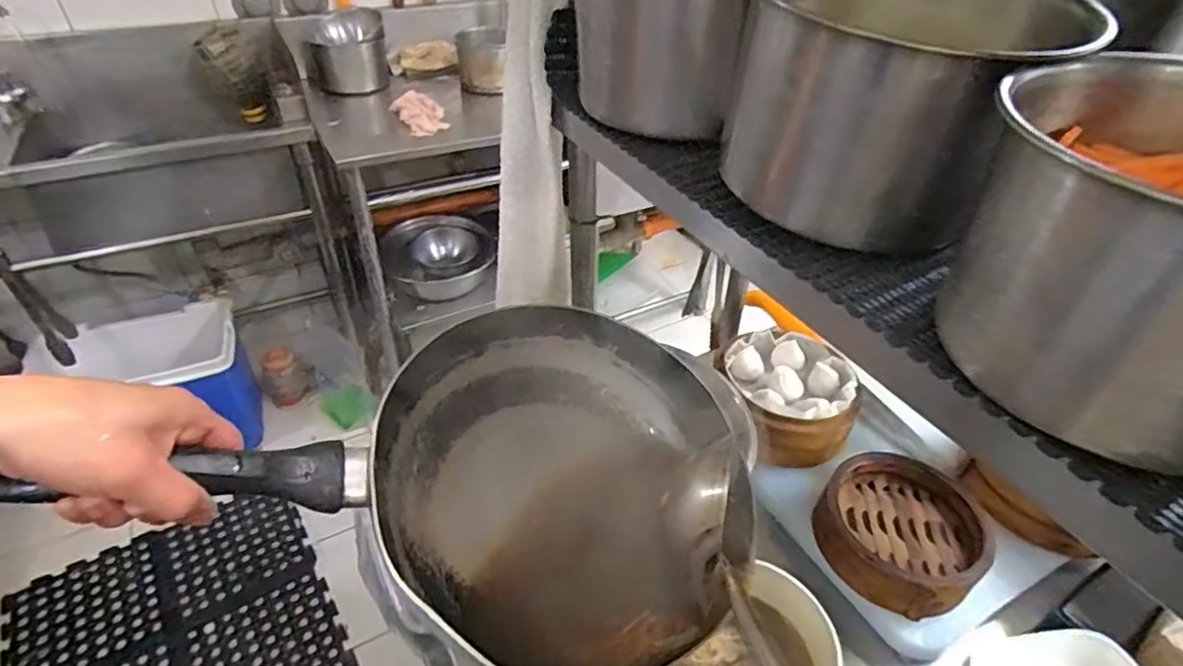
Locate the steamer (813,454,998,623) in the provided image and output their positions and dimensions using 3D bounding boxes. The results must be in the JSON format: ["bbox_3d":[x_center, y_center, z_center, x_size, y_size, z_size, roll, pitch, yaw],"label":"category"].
[{"bbox_3d":[0.302,0.186,0.606,0.144,0.049,0.141,1,40,-1],"label":"steamer"}]

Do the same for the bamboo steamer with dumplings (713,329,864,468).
[{"bbox_3d":[0.221,0.071,0.729,0.143,0.067,0.156,1,40,-1],"label":"bamboo steamer with dumplings"}]

